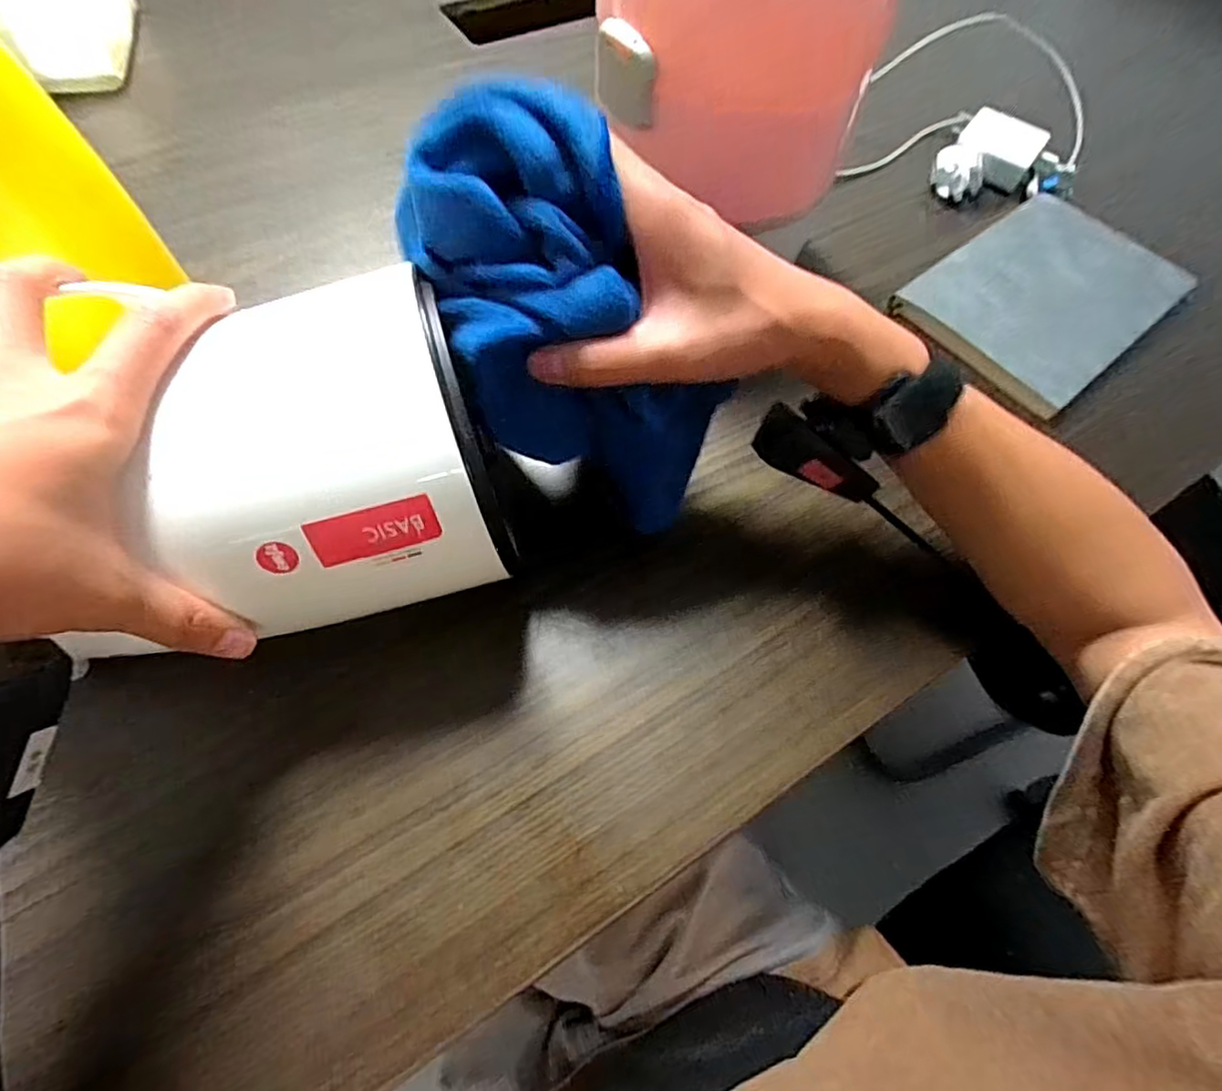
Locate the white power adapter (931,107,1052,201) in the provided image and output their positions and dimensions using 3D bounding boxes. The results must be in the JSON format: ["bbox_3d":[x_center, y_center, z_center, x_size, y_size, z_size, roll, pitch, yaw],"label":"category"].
[{"bbox_3d":[0.341,-0.350,0.561,0.070,0.034,0.112,36,67,11],"label":"white power adapter"}]

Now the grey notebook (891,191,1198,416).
[{"bbox_3d":[0.346,-0.203,0.492,0.224,0.016,0.146,-36,73,-19],"label":"grey notebook"}]

